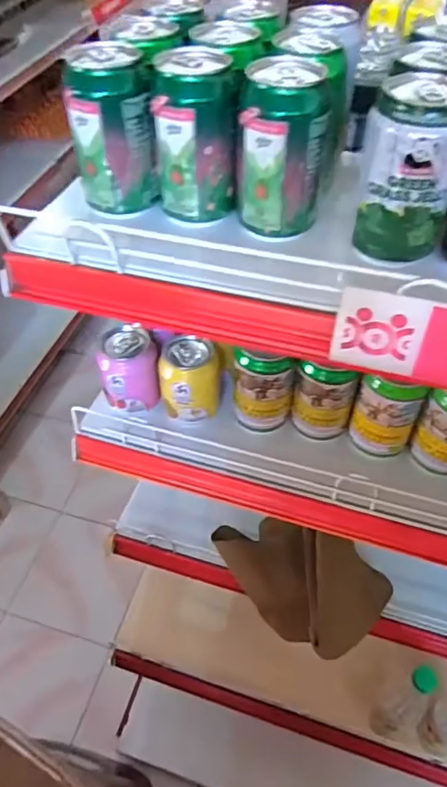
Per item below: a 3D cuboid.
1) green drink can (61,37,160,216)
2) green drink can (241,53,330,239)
[{"bbox_3d":[-0.086,-0.205,0.423,0.060,0.105,0.055,-1,50,1],"label":"green drink can"},{"bbox_3d":[0.044,-0.179,0.400,0.067,0.105,0.058,7,50,7],"label":"green drink can"}]

